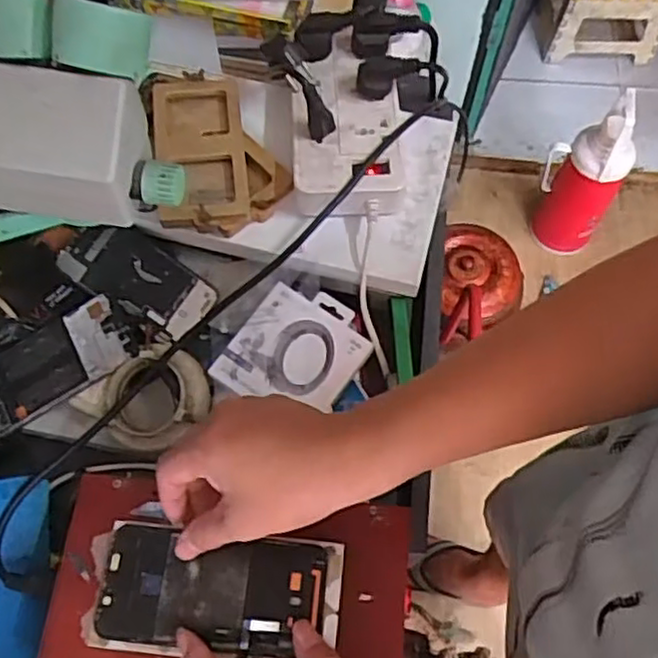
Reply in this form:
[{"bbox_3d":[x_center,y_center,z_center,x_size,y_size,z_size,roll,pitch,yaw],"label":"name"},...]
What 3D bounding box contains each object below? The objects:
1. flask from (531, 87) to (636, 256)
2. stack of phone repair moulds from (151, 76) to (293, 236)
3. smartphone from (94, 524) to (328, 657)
[{"bbox_3d":[0.543,-0.324,1.504,0.158,0.414,0.146,0,65,0],"label":"flask"},{"bbox_3d":[-0.103,-0.164,0.656,0.114,0.035,0.159,-9,66,-4],"label":"stack of phone repair moulds"},{"bbox_3d":[-0.077,0.172,0.462,0.144,0.008,0.072,2,65,2],"label":"smartphone"}]

